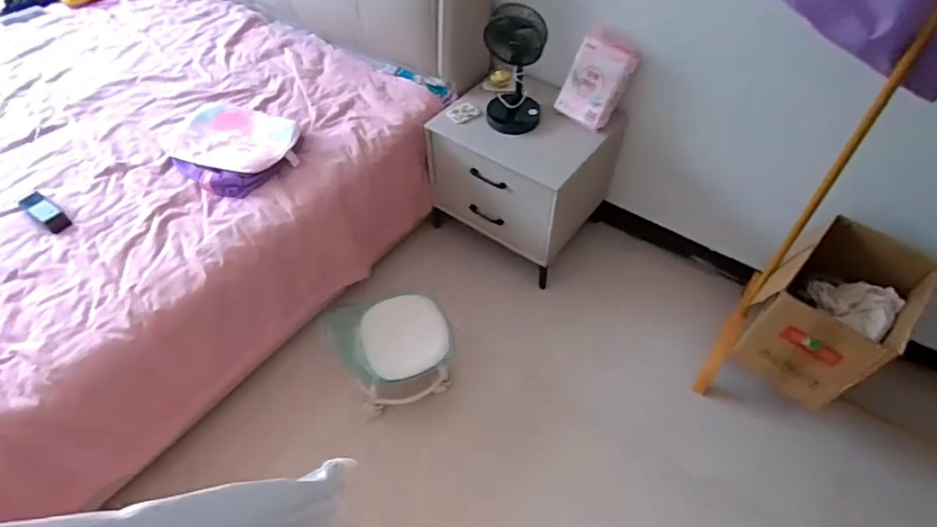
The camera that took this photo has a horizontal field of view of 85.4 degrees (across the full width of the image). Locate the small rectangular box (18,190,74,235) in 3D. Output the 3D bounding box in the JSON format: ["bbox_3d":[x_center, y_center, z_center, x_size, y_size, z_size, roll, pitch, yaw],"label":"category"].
[{"bbox_3d":[-1.064,-0.129,1.278,0.152,0.020,0.056,38,60,8],"label":"small rectangular box"}]

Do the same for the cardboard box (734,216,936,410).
[{"bbox_3d":[0.875,0.135,1.253,0.289,0.349,0.289,-33,58,-24],"label":"cardboard box"}]

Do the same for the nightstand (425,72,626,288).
[{"bbox_3d":[0.164,-0.281,1.614,0.460,0.402,0.388,35,59,25],"label":"nightstand"}]

